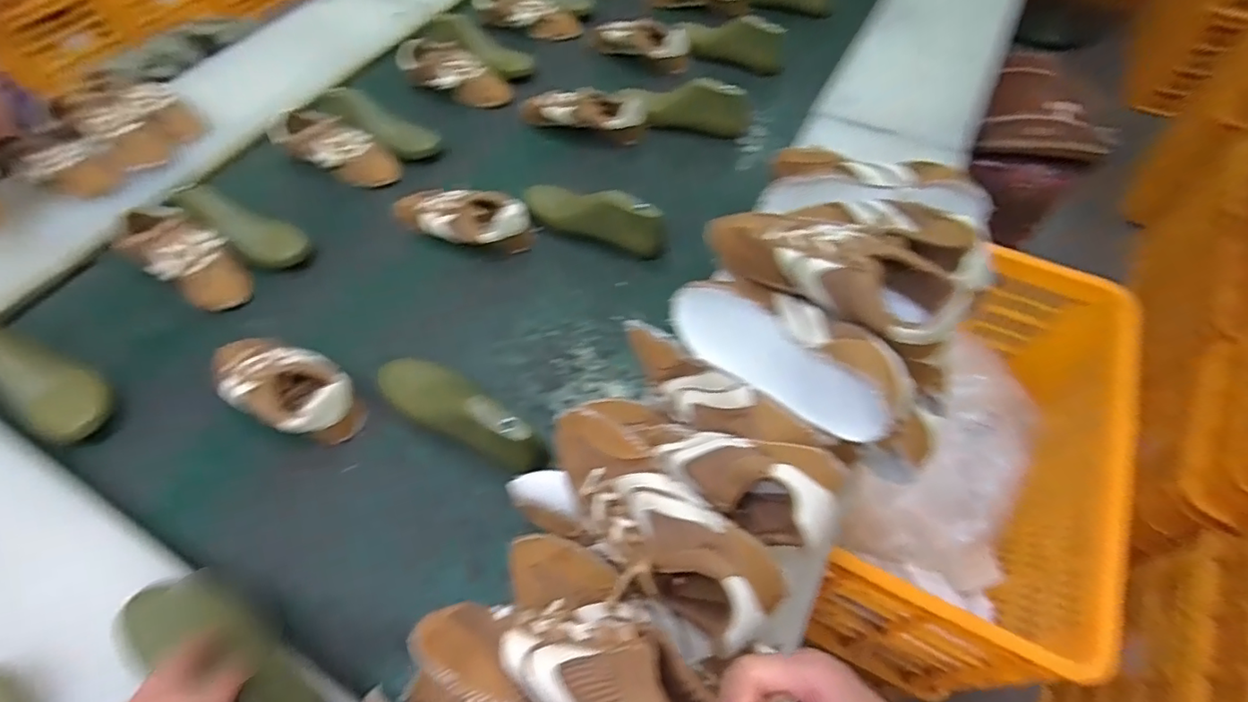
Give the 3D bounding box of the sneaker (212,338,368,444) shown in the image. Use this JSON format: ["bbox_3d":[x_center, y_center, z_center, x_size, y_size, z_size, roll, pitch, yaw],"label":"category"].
[{"bbox_3d":[-0.409,0.042,0.684,0.189,0.074,0.097,22,59,16],"label":"sneaker"}]

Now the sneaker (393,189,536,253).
[{"bbox_3d":[-0.243,-0.201,0.842,0.225,0.068,0.082,14,58,11],"label":"sneaker"}]

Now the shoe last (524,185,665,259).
[{"bbox_3d":[-0.046,-0.200,0.819,0.225,0.069,0.062,18,59,14],"label":"shoe last"}]

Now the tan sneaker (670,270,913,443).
[{"bbox_3d":[0.136,-0.003,0.499,0.076,0.065,0.235,-38,45,-21],"label":"tan sneaker"}]

